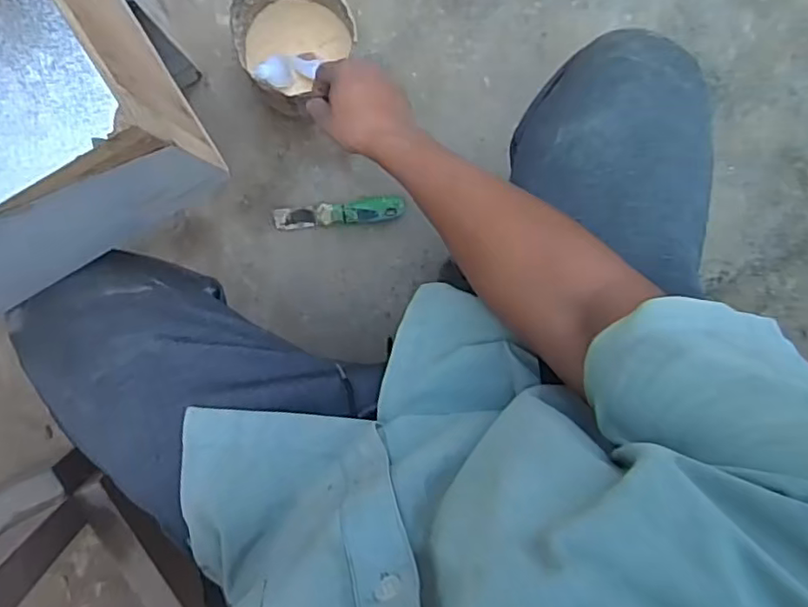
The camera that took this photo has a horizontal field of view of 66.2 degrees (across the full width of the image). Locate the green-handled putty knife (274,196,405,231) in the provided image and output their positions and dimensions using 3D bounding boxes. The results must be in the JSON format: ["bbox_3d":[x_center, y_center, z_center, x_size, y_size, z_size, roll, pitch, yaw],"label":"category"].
[{"bbox_3d":[-0.081,-0.113,0.779,0.159,0.028,0.029,-6,95,-5],"label":"green-handled putty knife"}]

